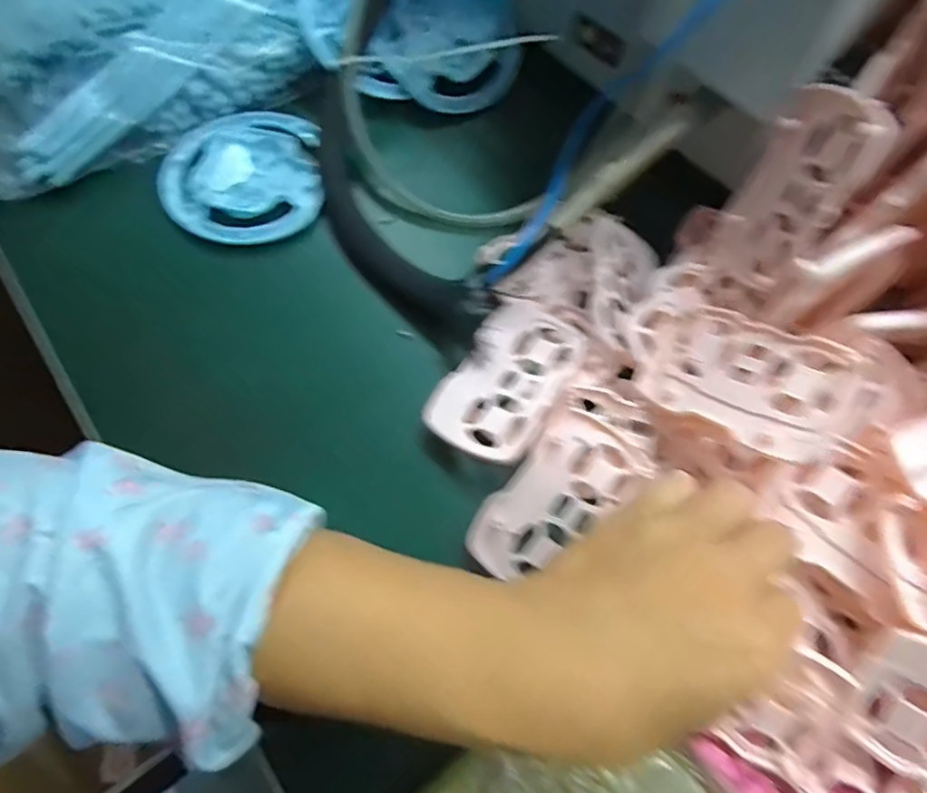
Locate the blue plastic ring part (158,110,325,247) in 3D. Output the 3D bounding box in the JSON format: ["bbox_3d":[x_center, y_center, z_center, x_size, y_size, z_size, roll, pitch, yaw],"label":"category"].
[{"bbox_3d":[-0.142,-0.142,0.381,0.100,0.018,0.102,-6,67,-2],"label":"blue plastic ring part"}]

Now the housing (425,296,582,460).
[{"bbox_3d":[0.024,-0.011,0.310,0.056,0.016,0.094,30,70,12],"label":"housing"}]

